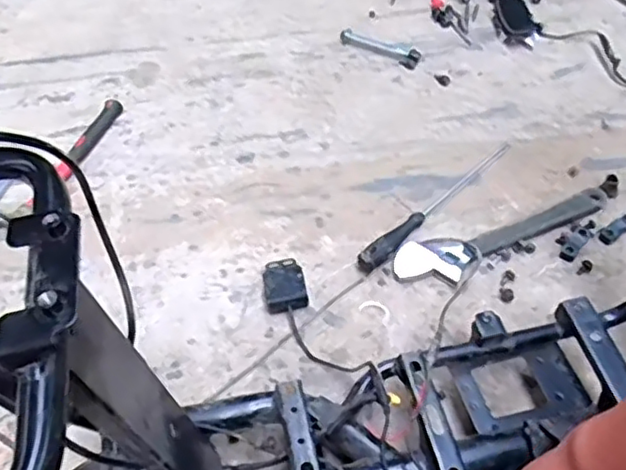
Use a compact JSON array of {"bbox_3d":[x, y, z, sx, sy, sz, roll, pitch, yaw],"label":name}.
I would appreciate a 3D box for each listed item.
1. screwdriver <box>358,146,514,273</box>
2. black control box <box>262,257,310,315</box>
[{"bbox_3d":[0.167,-0.048,0.846,0.029,0.030,0.300,35,61,30],"label":"screwdriver"},{"bbox_3d":[-0.034,0.059,0.770,0.049,0.026,0.063,-10,61,-8],"label":"black control box"}]

